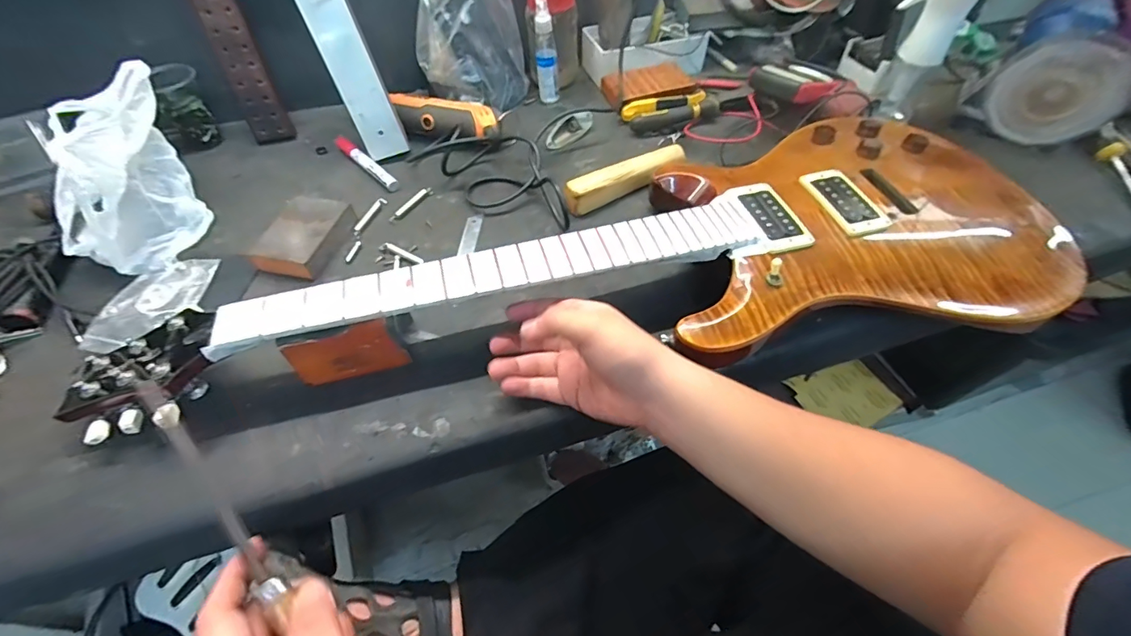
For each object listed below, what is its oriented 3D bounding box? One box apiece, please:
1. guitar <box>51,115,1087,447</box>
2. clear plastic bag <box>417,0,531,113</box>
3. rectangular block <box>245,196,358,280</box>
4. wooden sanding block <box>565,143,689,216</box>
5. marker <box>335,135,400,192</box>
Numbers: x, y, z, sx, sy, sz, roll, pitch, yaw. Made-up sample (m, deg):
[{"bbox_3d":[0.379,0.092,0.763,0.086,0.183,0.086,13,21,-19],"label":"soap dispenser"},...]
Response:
[{"bbox_3d":[0.036,-0.063,0.470,0.929,0.054,0.290,-10,54,-5],"label":"guitar"},{"bbox_3d":[-0.129,-0.389,0.644,0.139,0.197,0.128,-6,54,-2],"label":"clear plastic bag"},{"bbox_3d":[-0.294,-0.093,0.542,0.073,0.028,0.105,10,55,9],"label":"rectangular block"},{"bbox_3d":[0.078,-0.172,0.580,0.169,0.029,0.036,-27,57,-16],"label":"wooden sanding block"},{"bbox_3d":[-0.266,-0.207,0.636,0.137,0.013,0.018,38,64,25],"label":"marker"}]

